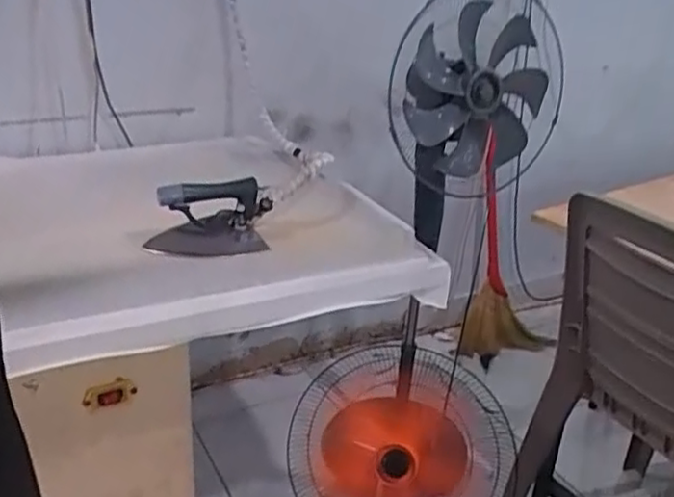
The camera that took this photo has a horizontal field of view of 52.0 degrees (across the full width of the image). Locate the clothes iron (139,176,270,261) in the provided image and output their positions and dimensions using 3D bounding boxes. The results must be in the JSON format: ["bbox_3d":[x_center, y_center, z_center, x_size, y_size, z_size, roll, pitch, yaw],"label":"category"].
[{"bbox_3d":[-0.213,-0.054,1.176,0.195,0.115,0.126,6,25,3],"label":"clothes iron"}]

